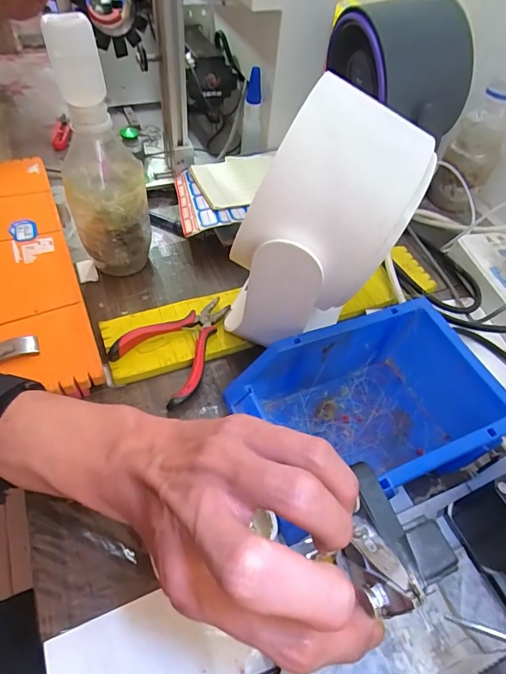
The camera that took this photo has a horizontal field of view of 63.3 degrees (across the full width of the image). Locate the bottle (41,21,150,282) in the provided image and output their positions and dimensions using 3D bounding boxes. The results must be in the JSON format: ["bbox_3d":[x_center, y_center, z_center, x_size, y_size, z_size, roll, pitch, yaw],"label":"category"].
[{"bbox_3d":[-0.139,-0.153,0.377,0.071,0.215,0.078,-13,56,-15],"label":"bottle"}]

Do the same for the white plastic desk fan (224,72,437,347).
[{"bbox_3d":[0.040,-0.076,0.306,0.099,0.199,0.090,25,29,-4],"label":"white plastic desk fan"}]

